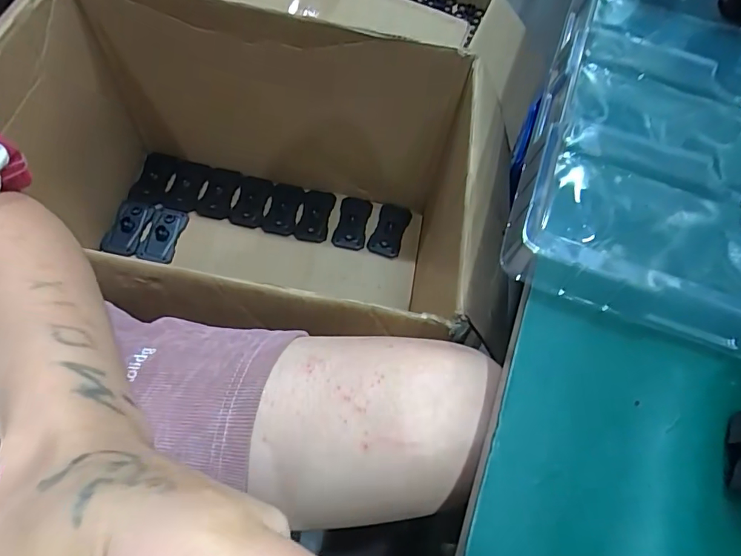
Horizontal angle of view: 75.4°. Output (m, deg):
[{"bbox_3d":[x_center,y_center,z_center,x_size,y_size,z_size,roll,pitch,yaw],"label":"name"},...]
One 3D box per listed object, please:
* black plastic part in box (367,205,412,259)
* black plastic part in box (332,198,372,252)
[{"bbox_3d":[0.037,-0.093,0.901,0.059,0.020,0.111,19,63,3],"label":"black plastic part in box"},{"bbox_3d":[-0.033,-0.106,0.903,0.058,0.014,0.110,11,63,-1],"label":"black plastic part in box"}]

